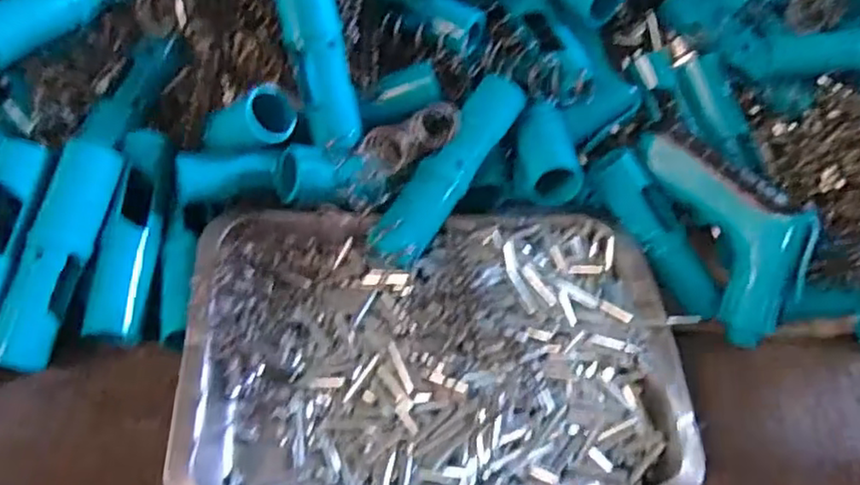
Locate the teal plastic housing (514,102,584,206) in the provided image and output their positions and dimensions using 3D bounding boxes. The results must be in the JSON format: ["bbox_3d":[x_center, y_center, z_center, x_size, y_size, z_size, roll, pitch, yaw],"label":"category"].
[{"bbox_3d":[0.069,-0.053,0.388,0.035,0.024,0.067,4,51,-2],"label":"teal plastic housing"}]

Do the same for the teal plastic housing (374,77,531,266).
[{"bbox_3d":[0.012,-0.040,0.371,0.025,0.025,0.122,34,85,20],"label":"teal plastic housing"}]

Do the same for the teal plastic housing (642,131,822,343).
[{"bbox_3d":[0.179,-0.013,0.388,0.042,0.060,0.136,-24,81,-22],"label":"teal plastic housing"}]

